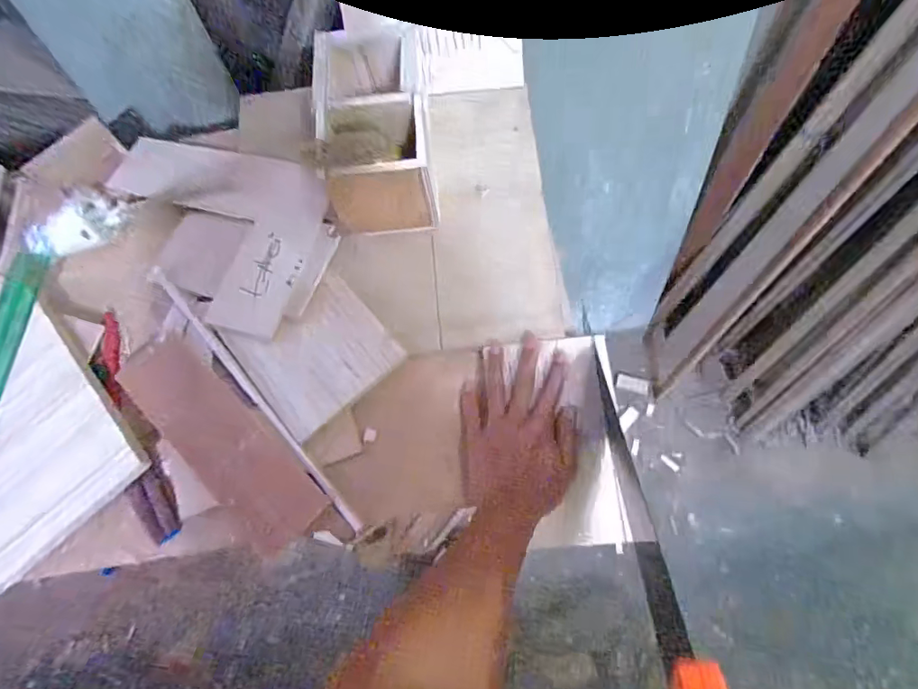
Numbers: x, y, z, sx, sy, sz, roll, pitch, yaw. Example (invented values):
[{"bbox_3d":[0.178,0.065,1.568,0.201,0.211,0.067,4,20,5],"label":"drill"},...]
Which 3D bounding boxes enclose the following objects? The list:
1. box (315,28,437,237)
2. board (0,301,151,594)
[{"bbox_3d":[-0.088,-0.244,0.576,0.116,0.130,0.207,-2,72,6],"label":"box"},{"bbox_3d":[-0.484,0.089,0.536,0.284,0.016,0.193,42,81,17],"label":"board"}]

